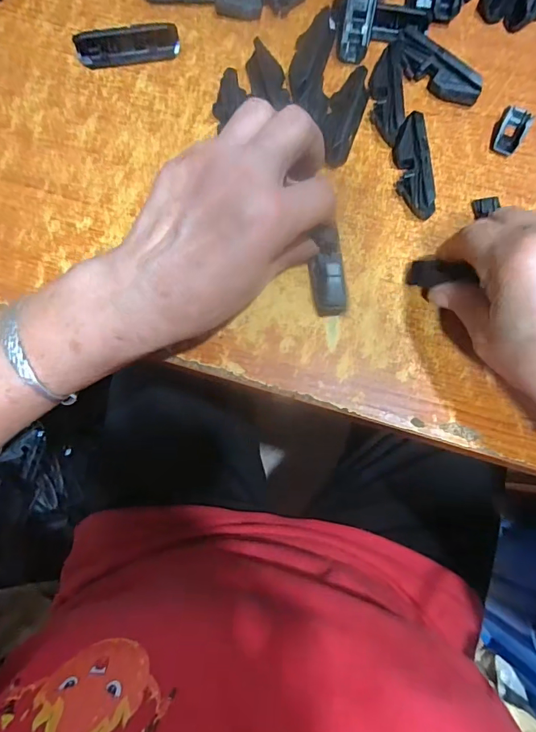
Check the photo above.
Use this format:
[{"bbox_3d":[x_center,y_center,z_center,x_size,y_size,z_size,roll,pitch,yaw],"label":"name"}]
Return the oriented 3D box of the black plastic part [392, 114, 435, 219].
[{"bbox_3d":[0.102,-0.137,0.299,0.020,0.021,0.070,-10,79,-2],"label":"black plastic part"}]

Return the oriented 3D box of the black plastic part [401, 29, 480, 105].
[{"bbox_3d":[0.123,-0.215,0.315,0.069,0.021,0.015,42,81,7],"label":"black plastic part"}]

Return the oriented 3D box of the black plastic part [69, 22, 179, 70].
[{"bbox_3d":[-0.104,-0.237,0.318,0.074,0.017,0.015,-10,79,-2],"label":"black plastic part"}]

